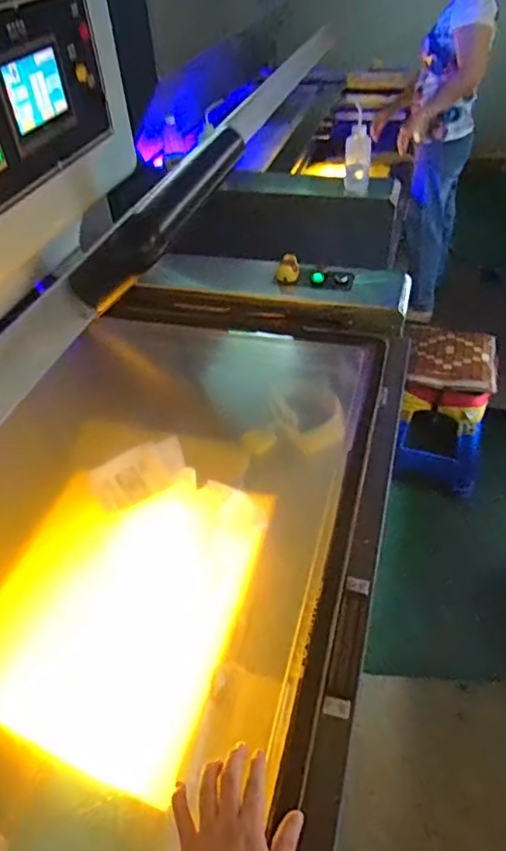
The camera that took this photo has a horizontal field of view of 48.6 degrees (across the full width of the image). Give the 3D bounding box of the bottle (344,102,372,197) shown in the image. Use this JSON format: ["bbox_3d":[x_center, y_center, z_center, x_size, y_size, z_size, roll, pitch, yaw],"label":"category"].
[{"bbox_3d":[0.290,-0.749,1.558,0.068,0.208,0.064,-1,17,3],"label":"bottle"}]

